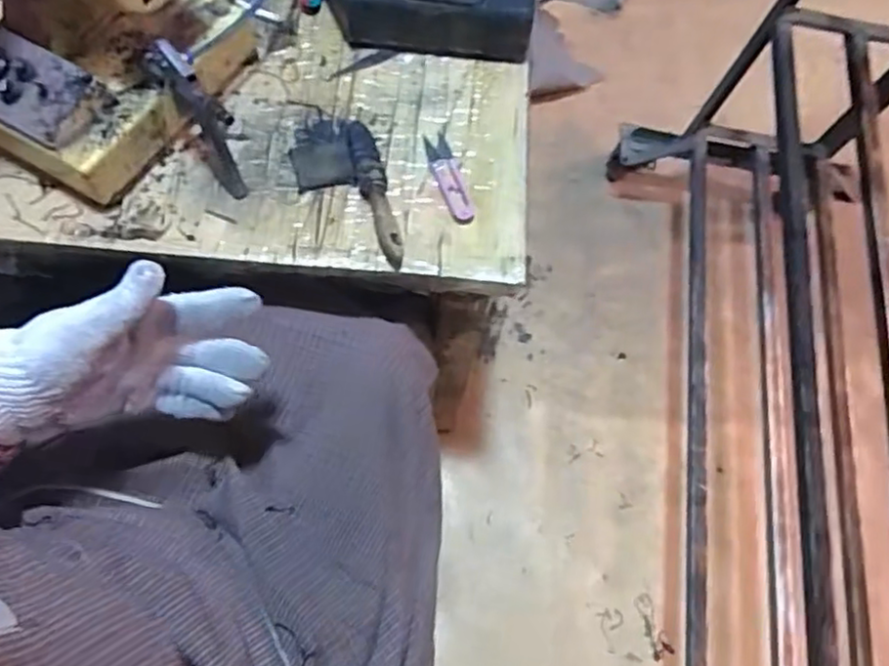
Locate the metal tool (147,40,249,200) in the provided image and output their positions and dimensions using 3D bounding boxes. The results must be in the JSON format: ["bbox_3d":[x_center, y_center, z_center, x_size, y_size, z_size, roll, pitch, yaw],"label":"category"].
[{"bbox_3d":[-0.204,-0.182,0.551,0.024,0.107,0.104,-35,75,-15],"label":"metal tool"}]

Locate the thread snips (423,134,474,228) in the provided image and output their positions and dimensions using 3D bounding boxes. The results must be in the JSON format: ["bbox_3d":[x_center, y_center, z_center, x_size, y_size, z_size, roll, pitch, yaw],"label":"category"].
[{"bbox_3d":[0.005,-0.142,0.605,0.024,0.006,0.101,-17,71,-10],"label":"thread snips"}]

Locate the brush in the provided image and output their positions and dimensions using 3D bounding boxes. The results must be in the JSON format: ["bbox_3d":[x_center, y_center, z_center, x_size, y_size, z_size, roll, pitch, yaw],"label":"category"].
[{"bbox_3d":[-0.090,-0.129,0.589,0.075,0.025,0.166,-13,70,-9],"label":"brush"}]

